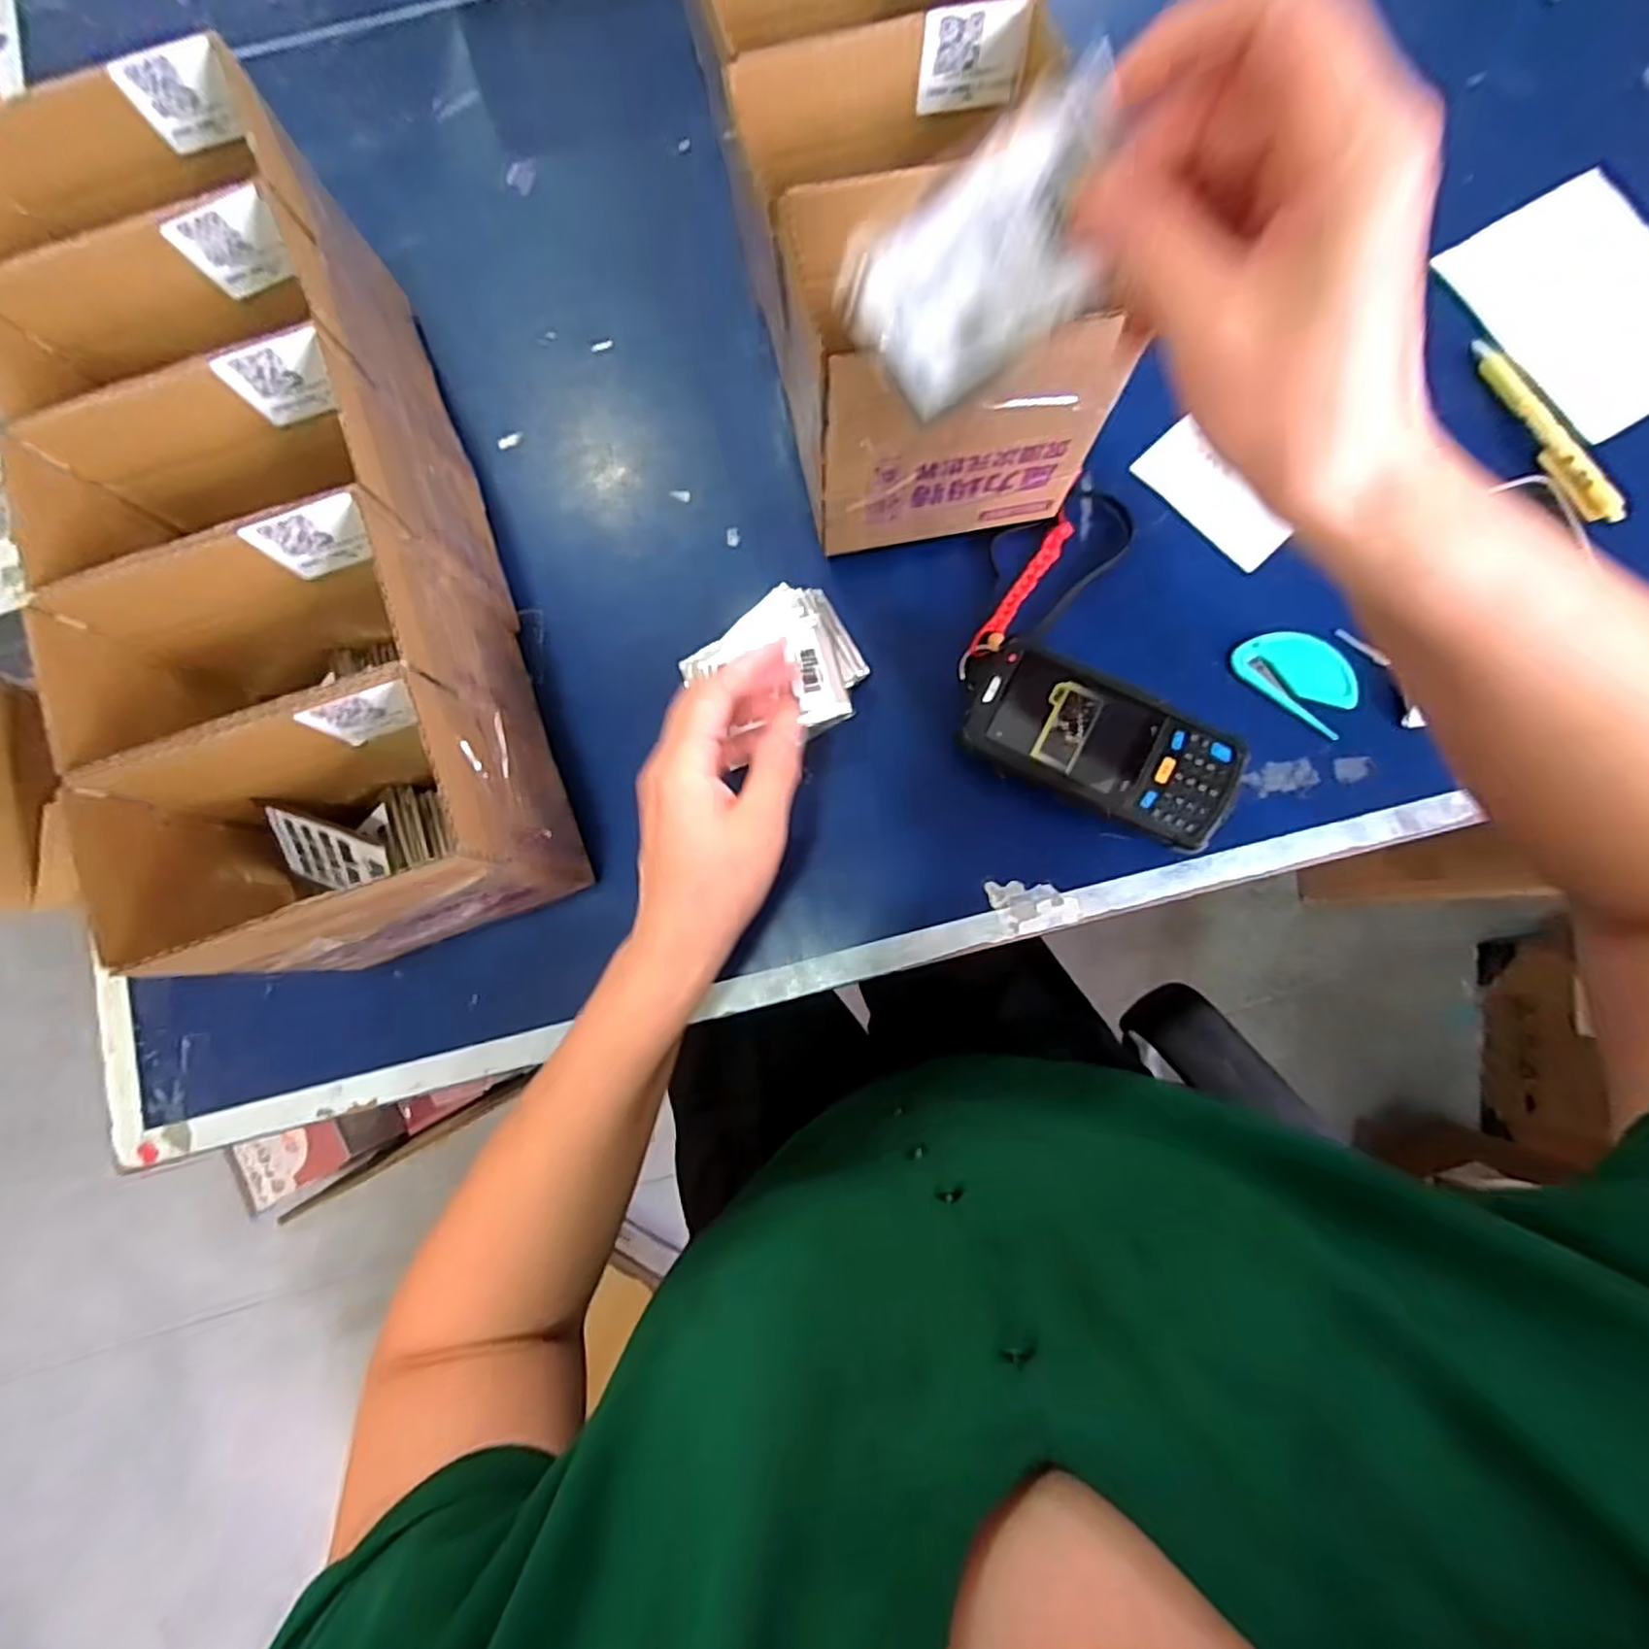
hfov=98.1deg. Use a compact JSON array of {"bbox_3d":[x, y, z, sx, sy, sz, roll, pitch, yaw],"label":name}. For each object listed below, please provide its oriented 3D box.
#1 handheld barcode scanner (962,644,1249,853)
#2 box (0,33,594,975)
[{"bbox_3d":[0.151,-0.044,0.409,0.152,0.031,0.070,26,84,5],"label":"handheld barcode scanner"},{"bbox_3d":[-0.278,-0.144,0.381,0.161,0.153,0.419,-21,83,-1],"label":"box"}]

